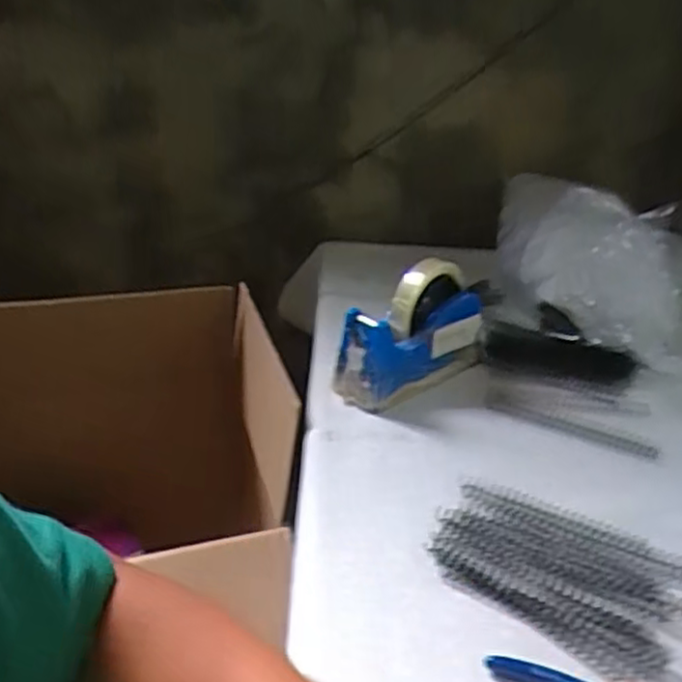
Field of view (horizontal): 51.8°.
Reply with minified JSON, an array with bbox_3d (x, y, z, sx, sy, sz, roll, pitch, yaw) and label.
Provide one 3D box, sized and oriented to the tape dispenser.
[{"bbox_3d":[0.071,-0.011,0.686,0.062,0.111,0.160,28,37,36],"label":"tape dispenser"}]

